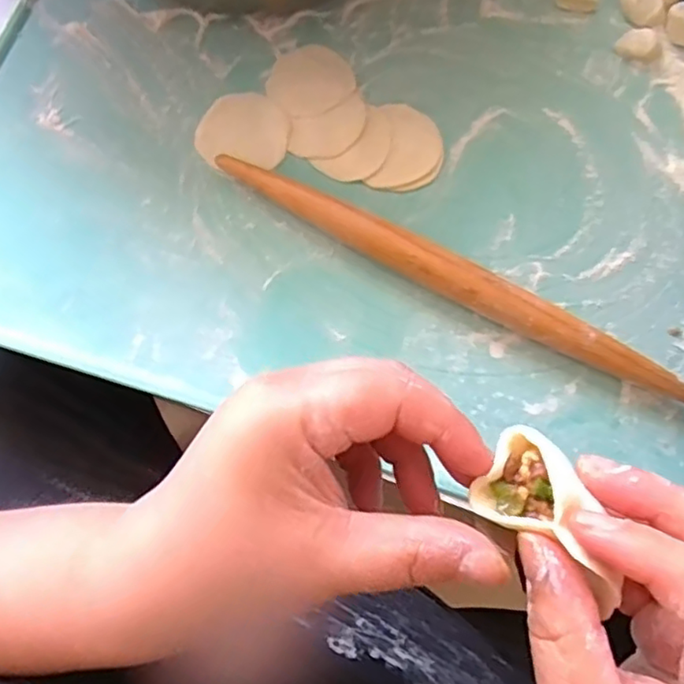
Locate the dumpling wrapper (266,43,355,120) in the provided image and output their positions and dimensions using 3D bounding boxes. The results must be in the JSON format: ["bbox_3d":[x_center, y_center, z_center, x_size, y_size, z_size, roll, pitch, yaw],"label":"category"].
[{"bbox_3d":[-0.023,-0.183,0.433,0.059,0.005,0.060,0,74,1],"label":"dumpling wrapper"}]

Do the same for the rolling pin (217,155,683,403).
[{"bbox_3d":[0.063,-0.041,0.381,0.315,0.026,0.026,27,77,9],"label":"rolling pin"}]

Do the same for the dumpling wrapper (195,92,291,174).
[{"bbox_3d":[-0.067,-0.145,0.422,0.061,0.009,0.061,0,74,1],"label":"dumpling wrapper"}]

